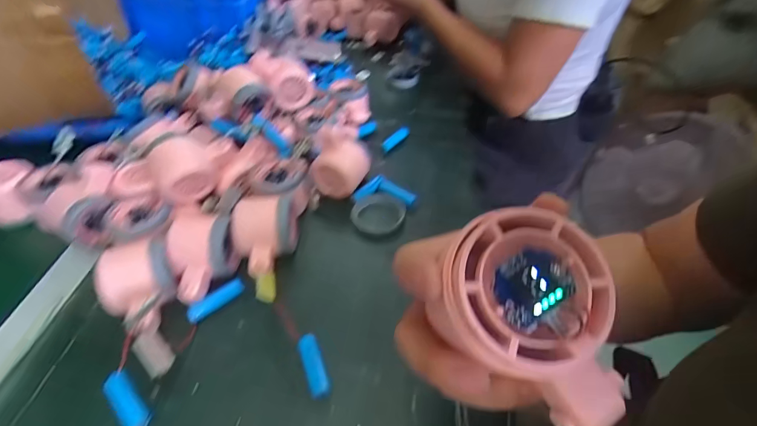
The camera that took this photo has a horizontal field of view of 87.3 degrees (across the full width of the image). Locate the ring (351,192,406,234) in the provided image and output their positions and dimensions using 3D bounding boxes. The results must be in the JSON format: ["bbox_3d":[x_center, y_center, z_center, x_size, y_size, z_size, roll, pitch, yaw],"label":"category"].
[{"bbox_3d":[-0.001,0.001,0.452,0.061,0.015,0.054,-21,47,-21],"label":"ring"}]

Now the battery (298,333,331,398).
[{"bbox_3d":[-0.052,0.121,0.317,0.015,0.014,0.050,-16,46,-17],"label":"battery"}]

